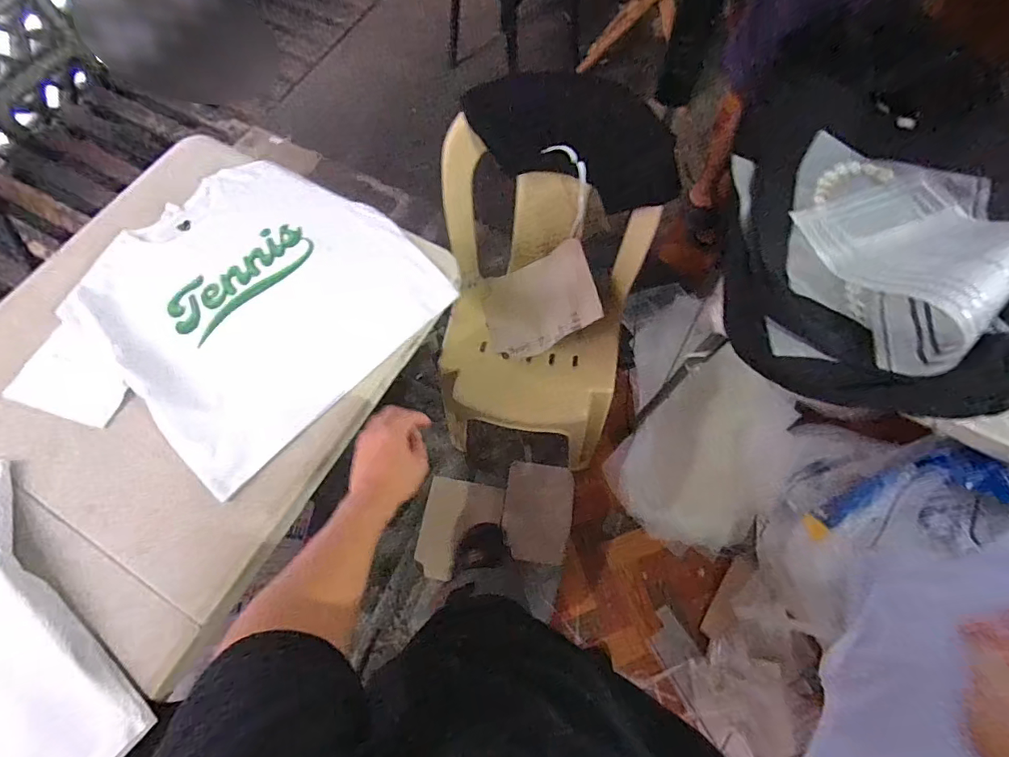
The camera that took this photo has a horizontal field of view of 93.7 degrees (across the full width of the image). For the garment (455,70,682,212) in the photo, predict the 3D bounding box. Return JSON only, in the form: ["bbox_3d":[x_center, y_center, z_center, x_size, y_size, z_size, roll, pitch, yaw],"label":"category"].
[{"bbox_3d":[0.136,-0.453,0.903,0.418,0.174,0.135,19,70,10],"label":"garment"}]

